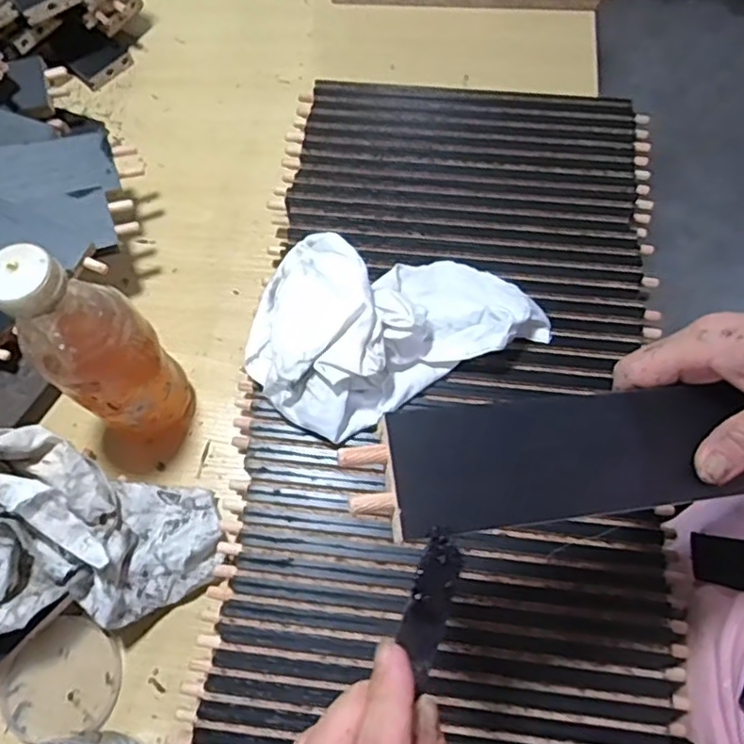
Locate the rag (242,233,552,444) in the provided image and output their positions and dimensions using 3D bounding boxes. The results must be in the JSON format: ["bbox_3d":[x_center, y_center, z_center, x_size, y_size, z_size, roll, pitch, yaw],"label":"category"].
[{"bbox_3d":[0.006,-0.053,0.479,0.211,0.061,0.151,-26,70,-8],"label":"rag"}]

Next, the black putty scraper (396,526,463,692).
[{"bbox_3d":[0.023,0.091,0.255,0.017,0.007,0.056,14,67,8],"label":"black putty scraper"}]

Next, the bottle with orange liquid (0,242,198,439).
[{"bbox_3d":[-0.179,-0.009,0.443,0.067,0.204,0.056,-41,72,-13],"label":"bottle with orange liquid"}]

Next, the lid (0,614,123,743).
[{"bbox_3d":[-0.222,0.216,0.458,0.084,0.010,0.075,-15,68,-4],"label":"lid"}]

